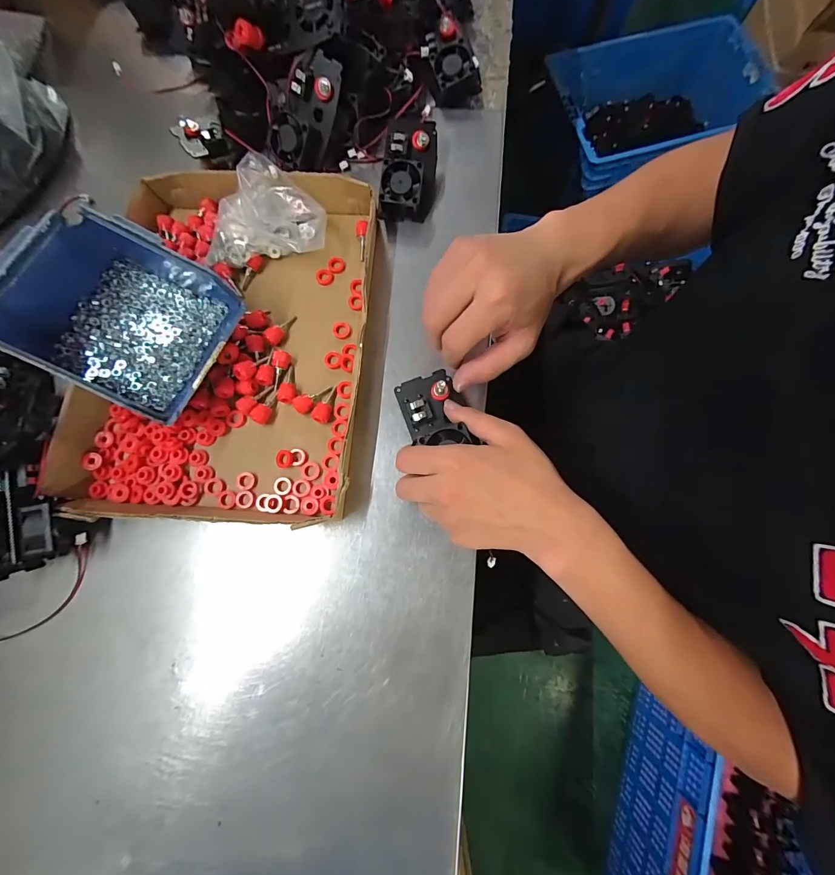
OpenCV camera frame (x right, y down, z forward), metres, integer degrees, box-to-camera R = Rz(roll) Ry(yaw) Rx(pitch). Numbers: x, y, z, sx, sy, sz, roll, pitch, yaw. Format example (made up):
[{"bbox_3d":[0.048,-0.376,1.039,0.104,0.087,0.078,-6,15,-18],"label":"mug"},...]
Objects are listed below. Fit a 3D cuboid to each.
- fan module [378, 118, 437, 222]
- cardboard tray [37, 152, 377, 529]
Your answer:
[{"bbox_3d":[-0.008,-0.265,0.360,0.050,0.029,0.089,7,78,0],"label":"fan module"},{"bbox_3d":[-0.167,-0.093,0.324,0.246,0.034,0.326,4,78,-1],"label":"cardboard tray"}]

